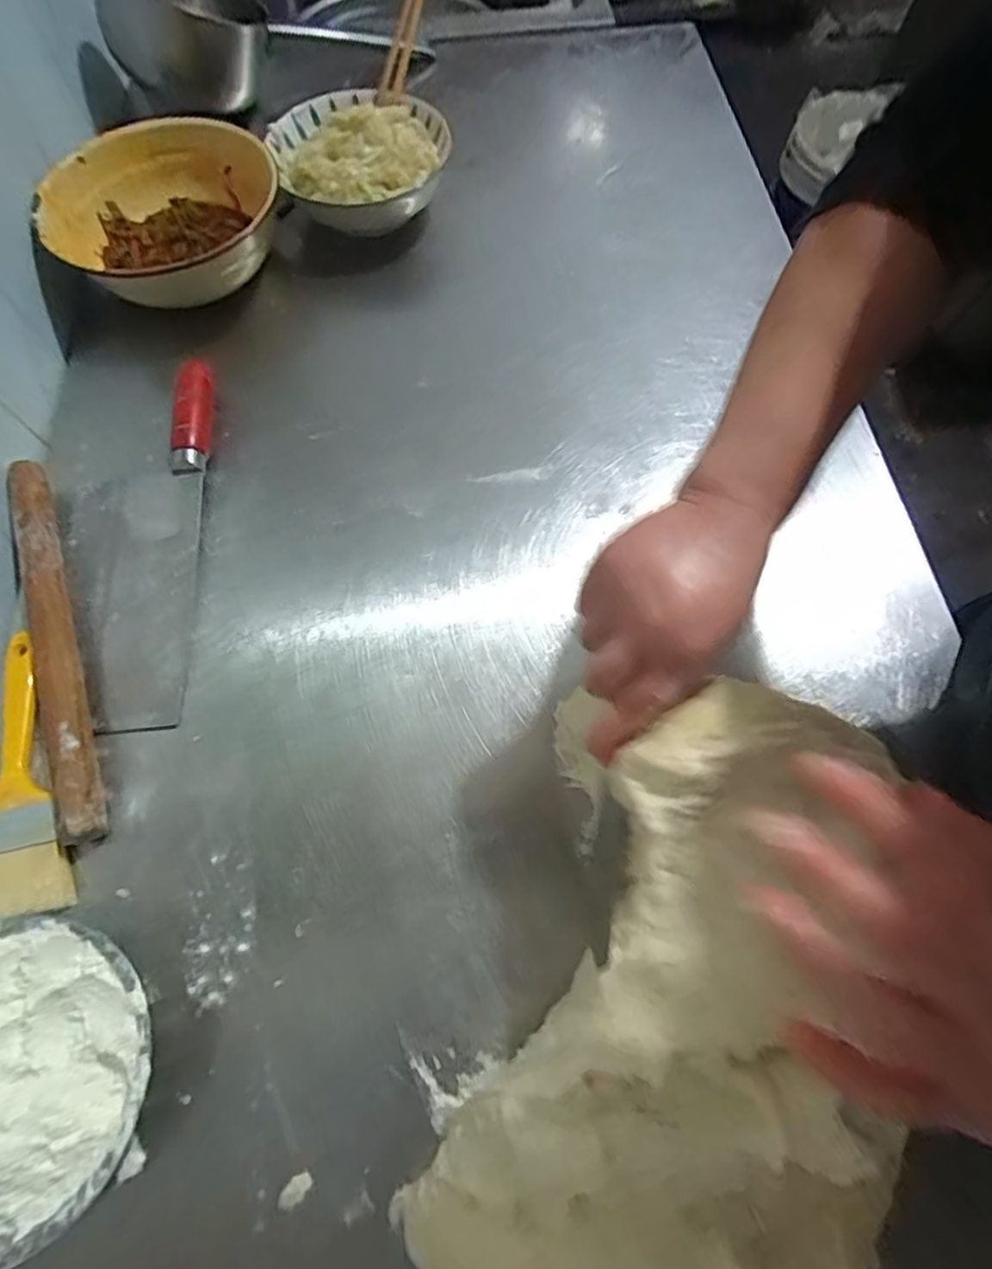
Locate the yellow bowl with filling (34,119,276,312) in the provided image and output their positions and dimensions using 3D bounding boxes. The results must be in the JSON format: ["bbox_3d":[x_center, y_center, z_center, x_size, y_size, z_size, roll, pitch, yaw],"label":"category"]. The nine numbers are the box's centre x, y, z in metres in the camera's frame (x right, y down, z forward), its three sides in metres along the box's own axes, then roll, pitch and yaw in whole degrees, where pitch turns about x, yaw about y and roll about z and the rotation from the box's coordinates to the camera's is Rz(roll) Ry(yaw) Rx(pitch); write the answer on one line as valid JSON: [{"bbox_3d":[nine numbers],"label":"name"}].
[{"bbox_3d":[-0.304,-0.386,0.559,0.204,0.069,0.199,0,68,0],"label":"yellow bowl with filling"}]

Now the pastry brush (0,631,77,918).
[{"bbox_3d":[-0.330,0.092,0.401,0.073,0.014,0.189,-17,69,-7],"label":"pastry brush"}]

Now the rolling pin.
[{"bbox_3d":[-0.317,-0.001,0.424,0.028,0.028,0.294,-20,69,-8],"label":"rolling pin"}]

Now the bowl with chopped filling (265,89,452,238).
[{"bbox_3d":[-0.130,-0.467,0.596,0.166,0.075,0.152,0,68,0],"label":"bowl with chopped filling"}]

